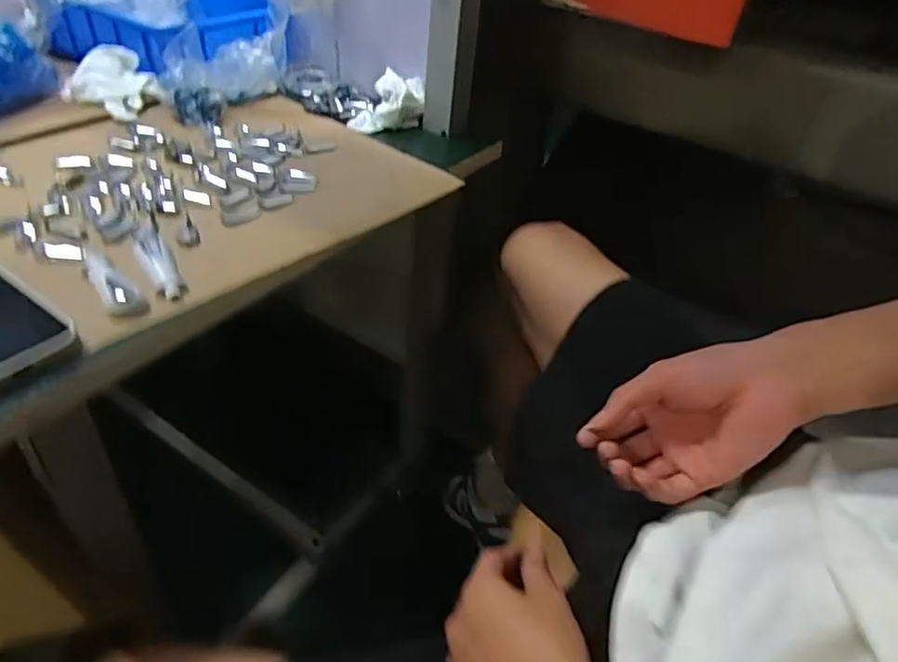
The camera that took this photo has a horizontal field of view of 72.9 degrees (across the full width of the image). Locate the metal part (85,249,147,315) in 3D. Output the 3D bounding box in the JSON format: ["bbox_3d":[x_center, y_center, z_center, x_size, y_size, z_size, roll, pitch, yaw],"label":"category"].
[{"bbox_3d":[-0.247,-0.037,0.444,0.022,0.011,0.079,-25,48,-32],"label":"metal part"}]

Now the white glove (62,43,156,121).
[{"bbox_3d":[-0.389,-0.286,0.699,0.102,0.043,0.121,-13,43,-21],"label":"white glove"}]

